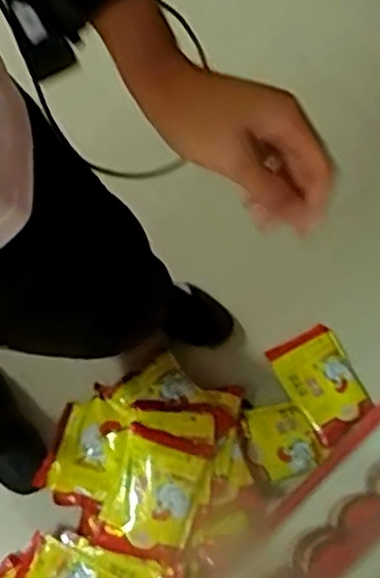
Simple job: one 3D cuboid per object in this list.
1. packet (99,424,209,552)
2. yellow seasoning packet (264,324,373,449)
[{"bbox_3d":[-0.060,0.330,1.184,0.149,0.059,0.180,21,74,4],"label":"packet"},{"bbox_3d":[0.254,0.175,1.368,0.138,0.020,0.202,-29,76,-10],"label":"yellow seasoning packet"}]

